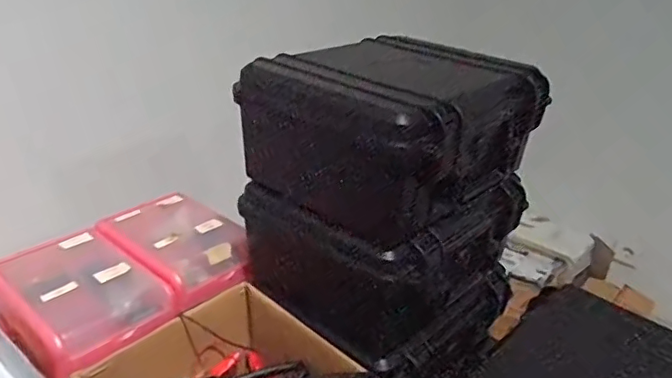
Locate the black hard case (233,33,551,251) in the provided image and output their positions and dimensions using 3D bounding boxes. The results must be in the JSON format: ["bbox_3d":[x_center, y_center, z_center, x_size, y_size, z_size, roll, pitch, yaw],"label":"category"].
[{"bbox_3d":[0.054,-0.052,0.582,0.214,0.146,0.217,25,33,37],"label":"black hard case"}]

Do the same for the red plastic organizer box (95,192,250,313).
[{"bbox_3d":[-0.191,0.070,0.697,0.188,0.046,0.135,25,33,37],"label":"red plastic organizer box"}]

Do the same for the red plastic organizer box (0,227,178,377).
[{"bbox_3d":[-0.275,0.111,0.603,0.188,0.041,0.140,25,33,36],"label":"red plastic organizer box"}]

